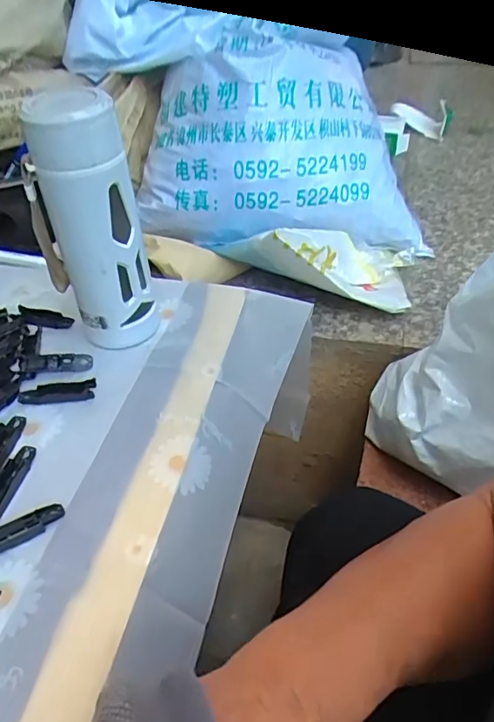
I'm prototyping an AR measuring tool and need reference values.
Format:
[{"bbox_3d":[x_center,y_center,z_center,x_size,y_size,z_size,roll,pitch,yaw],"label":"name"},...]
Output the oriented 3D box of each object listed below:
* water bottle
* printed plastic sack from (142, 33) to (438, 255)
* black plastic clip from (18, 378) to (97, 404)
[{"bbox_3d":[-0.126,-0.107,0.451,0.072,0.206,0.058,-16,45,-14],"label":"water bottle"},{"bbox_3d":[0.044,-0.297,0.744,0.383,0.235,0.156,2,39,5],"label":"printed plastic sack"},{"bbox_3d":[-0.162,0.026,0.459,0.064,0.007,0.018,-6,44,-3],"label":"black plastic clip"}]

